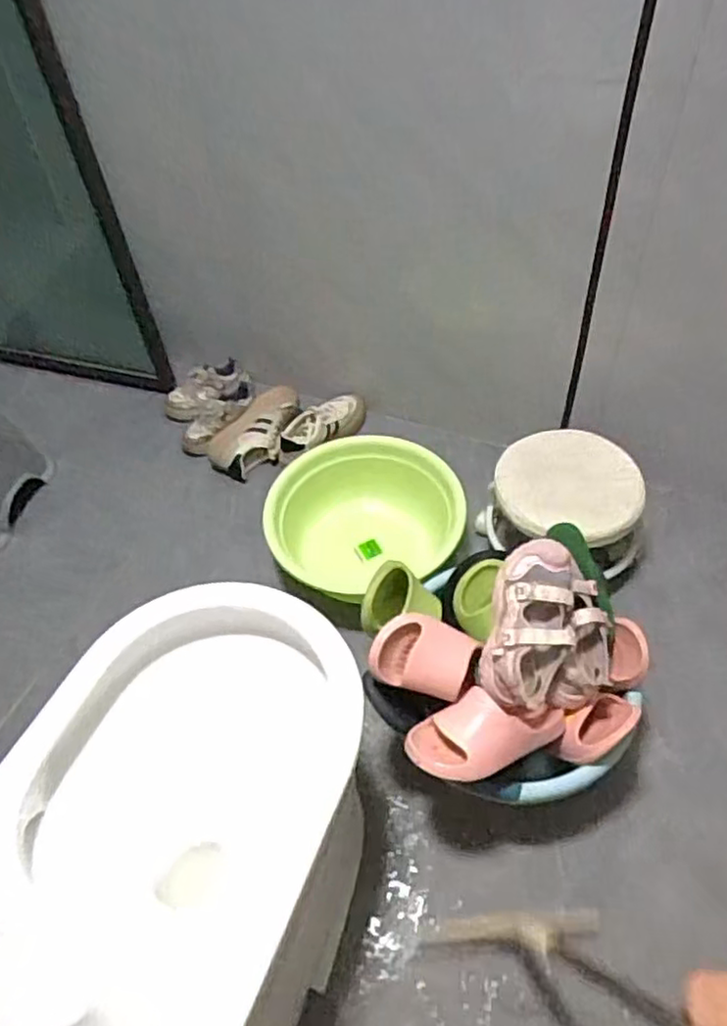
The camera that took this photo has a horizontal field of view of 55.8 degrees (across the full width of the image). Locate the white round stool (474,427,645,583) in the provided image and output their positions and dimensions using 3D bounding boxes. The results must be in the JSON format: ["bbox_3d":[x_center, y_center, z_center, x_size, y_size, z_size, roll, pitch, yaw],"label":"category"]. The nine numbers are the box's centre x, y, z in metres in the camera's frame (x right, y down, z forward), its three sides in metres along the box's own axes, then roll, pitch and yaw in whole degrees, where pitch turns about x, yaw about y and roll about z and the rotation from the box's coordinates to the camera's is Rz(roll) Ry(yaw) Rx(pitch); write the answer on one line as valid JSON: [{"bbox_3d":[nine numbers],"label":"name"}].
[{"bbox_3d":[0.372,0.003,1.291,0.290,0.196,0.249,11,56,12],"label":"white round stool"}]

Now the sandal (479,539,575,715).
[{"bbox_3d":[0.229,0.157,0.946,0.108,0.095,0.232,10,83,13],"label":"sandal"}]

